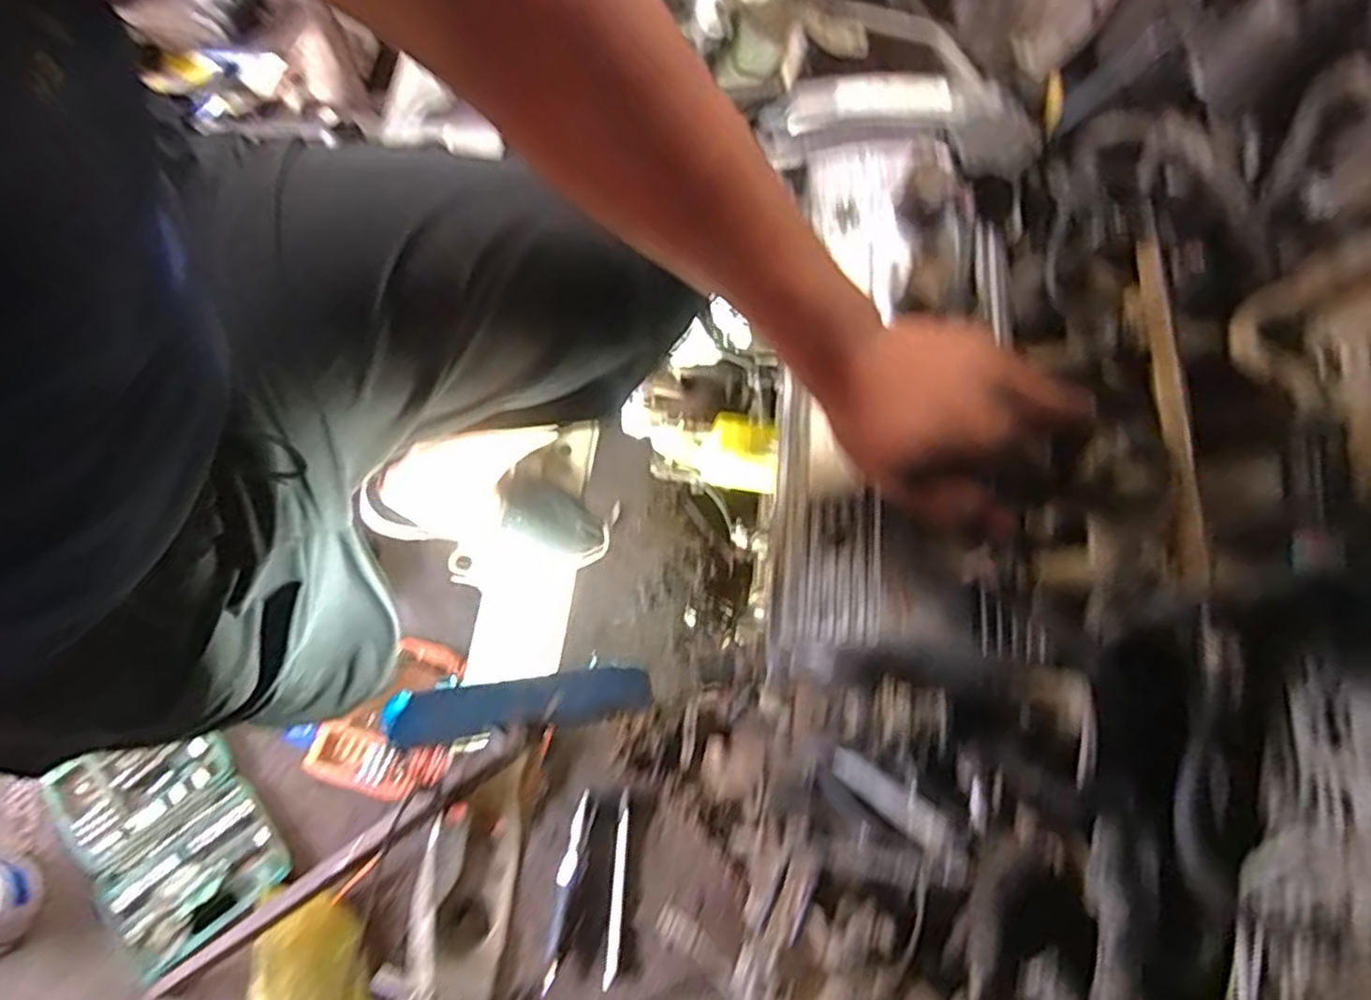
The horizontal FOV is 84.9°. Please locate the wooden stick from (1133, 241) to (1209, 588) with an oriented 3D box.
[{"bbox_3d":[0.320,-0.065,0.495,0.020,0.021,0.250,8,68,1],"label":"wooden stick"}]

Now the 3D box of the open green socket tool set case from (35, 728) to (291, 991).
[{"bbox_3d":[-0.862,0.548,1.241,0.264,0.054,0.391,-41,75,-16],"label":"open green socket tool set case"}]

